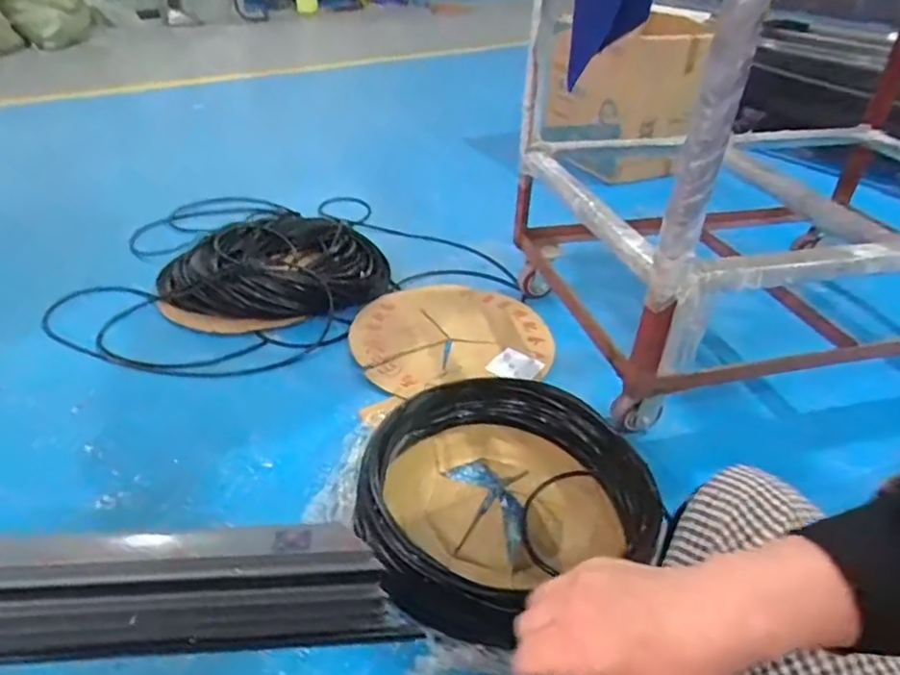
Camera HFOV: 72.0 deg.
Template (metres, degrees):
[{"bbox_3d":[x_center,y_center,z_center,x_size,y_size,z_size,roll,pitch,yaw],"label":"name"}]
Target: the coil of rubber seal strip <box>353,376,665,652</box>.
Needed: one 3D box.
[{"bbox_3d":[0.077,0.247,1.044,0.462,0.124,0.447,1,36,0],"label":"coil of rubber seal strip"}]

